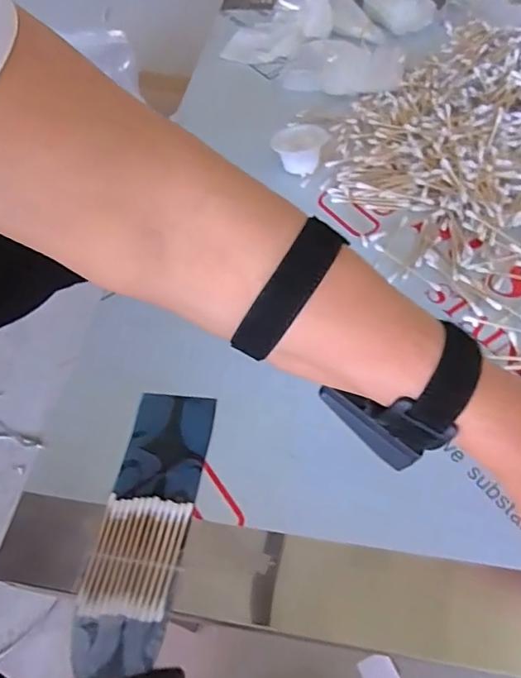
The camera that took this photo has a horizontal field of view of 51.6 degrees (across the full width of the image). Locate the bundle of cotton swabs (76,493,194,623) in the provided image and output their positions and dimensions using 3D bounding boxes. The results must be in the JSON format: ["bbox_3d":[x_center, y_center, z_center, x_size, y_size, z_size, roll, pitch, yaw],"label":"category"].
[{"bbox_3d":[-0.082,0.140,0.351,0.057,0.007,0.074,6,58,9],"label":"bundle of cotton swabs"}]

